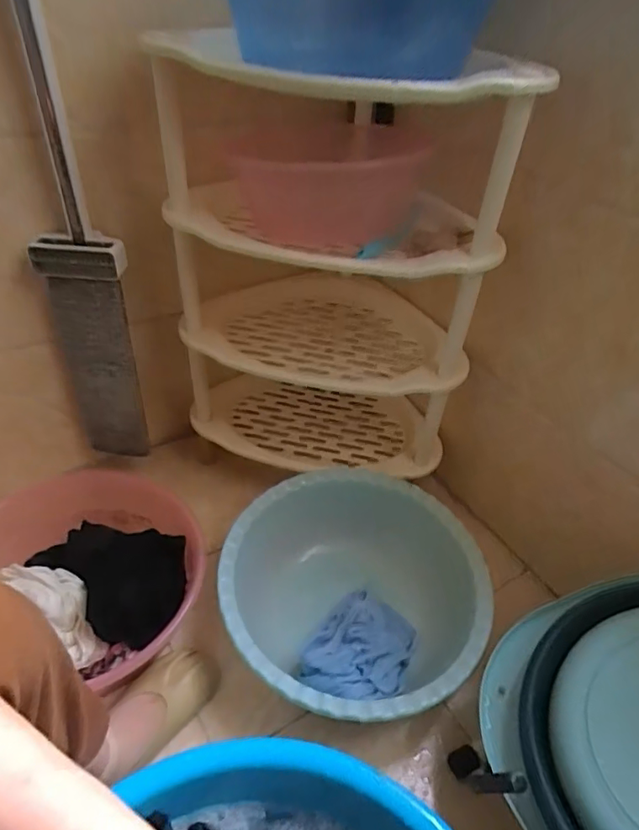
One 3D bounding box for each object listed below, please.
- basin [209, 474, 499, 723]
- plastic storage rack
[{"bbox_3d":[0.047,0.267,0.789,0.364,0.126,0.364,3,40,-3],"label":"basin"},{"bbox_3d":[0.000,-0.207,0.855,0.446,0.617,0.325,2,40,-4],"label":"plastic storage rack"}]

